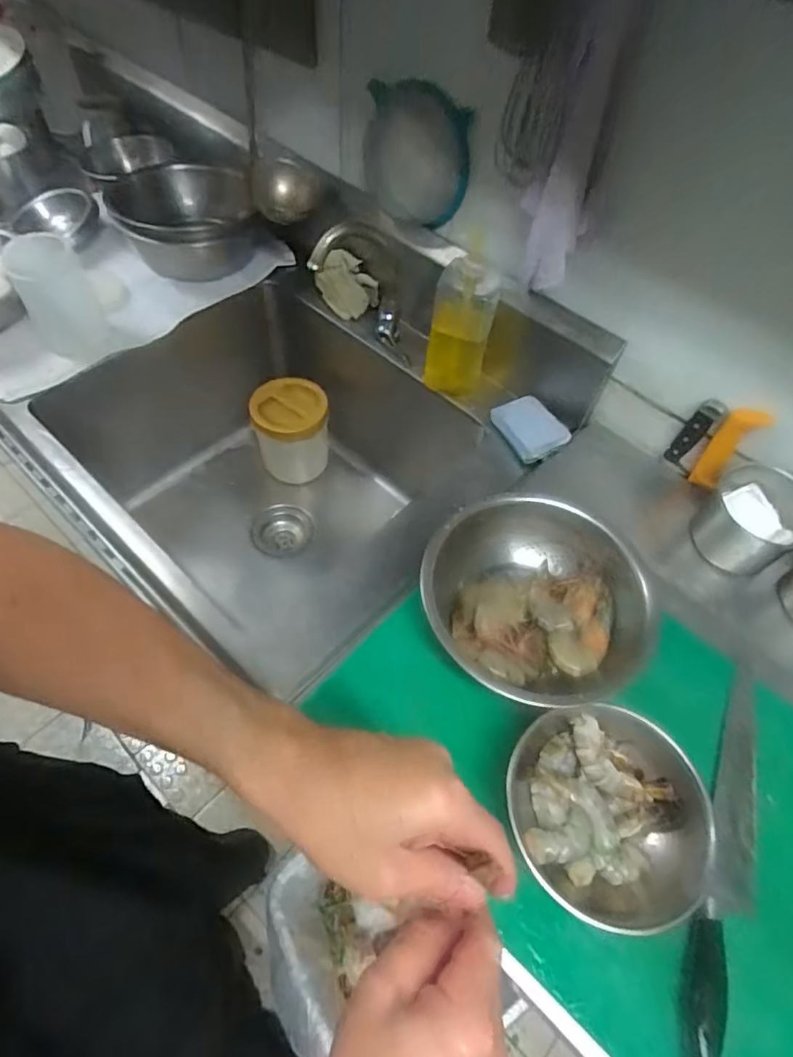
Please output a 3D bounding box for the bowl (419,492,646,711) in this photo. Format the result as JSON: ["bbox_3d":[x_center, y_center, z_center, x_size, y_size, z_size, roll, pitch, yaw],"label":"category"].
[{"bbox_3d":[0.143,0.073,0.602,0.220,0.073,0.206,2,55,-3],"label":"bowl"}]

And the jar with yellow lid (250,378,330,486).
[{"bbox_3d":[-0.202,-0.177,1.115,0.135,0.181,0.132,2,56,-3],"label":"jar with yellow lid"}]

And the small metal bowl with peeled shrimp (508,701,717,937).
[{"bbox_3d":[0.186,0.236,0.507,0.157,0.080,0.173,31,59,15],"label":"small metal bowl with peeled shrimp"}]

